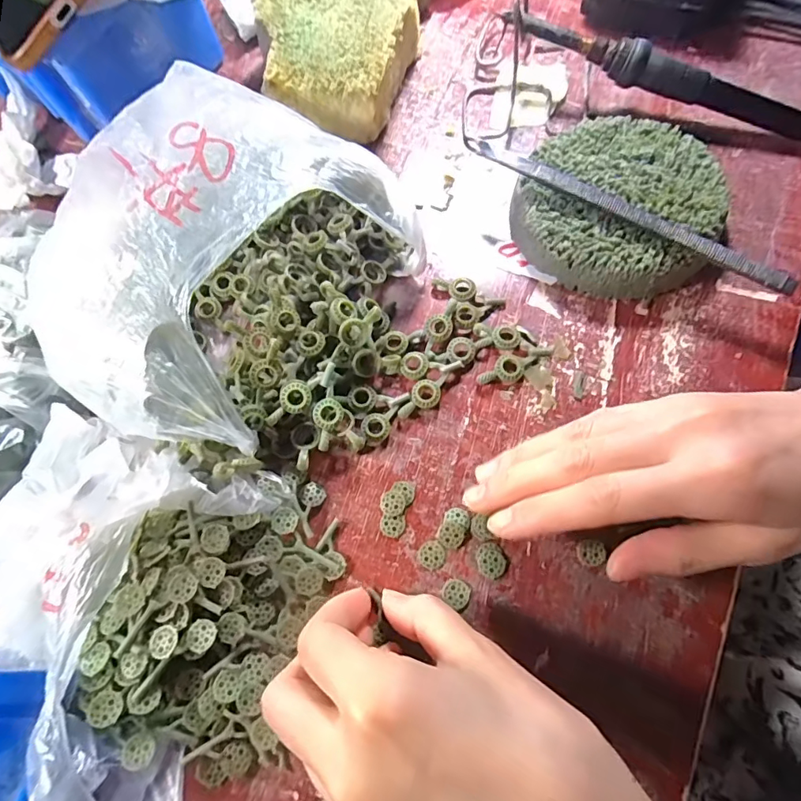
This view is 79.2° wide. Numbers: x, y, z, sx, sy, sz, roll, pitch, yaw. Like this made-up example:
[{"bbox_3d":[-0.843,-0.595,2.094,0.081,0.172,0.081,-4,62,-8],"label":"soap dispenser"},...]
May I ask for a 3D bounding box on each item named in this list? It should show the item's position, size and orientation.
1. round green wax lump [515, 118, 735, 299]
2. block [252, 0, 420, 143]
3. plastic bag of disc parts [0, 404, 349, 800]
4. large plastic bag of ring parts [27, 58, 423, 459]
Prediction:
[{"bbox_3d":[0.113,-0.104,0.257,0.097,0.027,0.097,-1,71,4],"label":"round green wax lump"},{"bbox_3d":[-0.040,-0.216,0.305,0.098,0.043,0.110,4,70,7],"label":"block"},{"bbox_3d":[-0.100,0.089,0.183,0.115,0.060,0.144,11,73,8],"label":"plastic bag of disc parts"},{"bbox_3d":[-0.075,-0.065,0.235,0.150,0.073,0.184,17,72,11],"label":"large plastic bag of ring parts"}]

